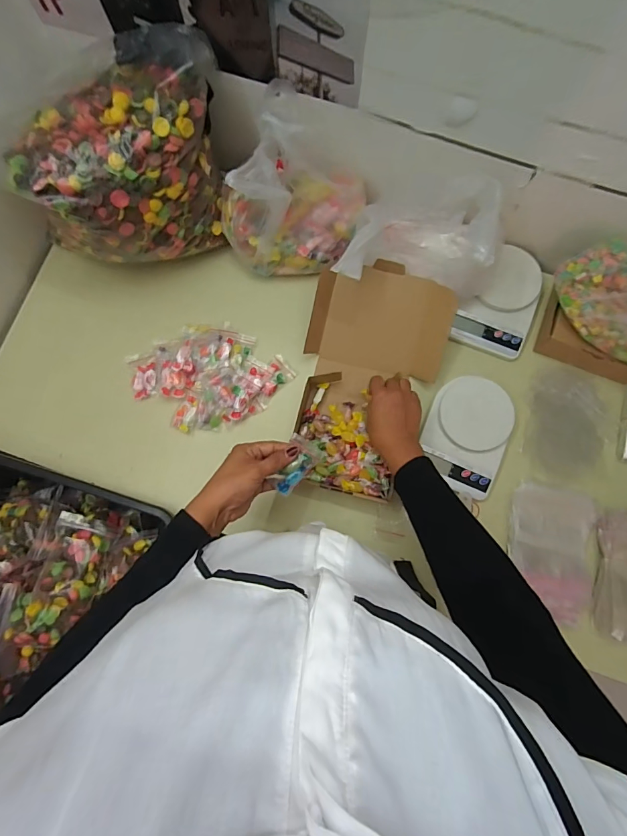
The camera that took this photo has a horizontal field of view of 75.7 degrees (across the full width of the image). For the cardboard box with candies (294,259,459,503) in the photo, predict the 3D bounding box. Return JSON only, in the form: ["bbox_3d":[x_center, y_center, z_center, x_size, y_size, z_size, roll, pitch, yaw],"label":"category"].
[{"bbox_3d":[0.082,-0.058,0.629,0.206,0.087,0.344,14,80,3],"label":"cardboard box with candies"}]

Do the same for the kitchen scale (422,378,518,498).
[{"bbox_3d":[0.239,0.025,0.626,0.122,0.026,0.171,17,80,3],"label":"kitchen scale"}]

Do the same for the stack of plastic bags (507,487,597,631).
[{"bbox_3d":[0.357,0.200,0.603,0.120,0.011,0.190,10,80,2],"label":"stack of plastic bags"}]

